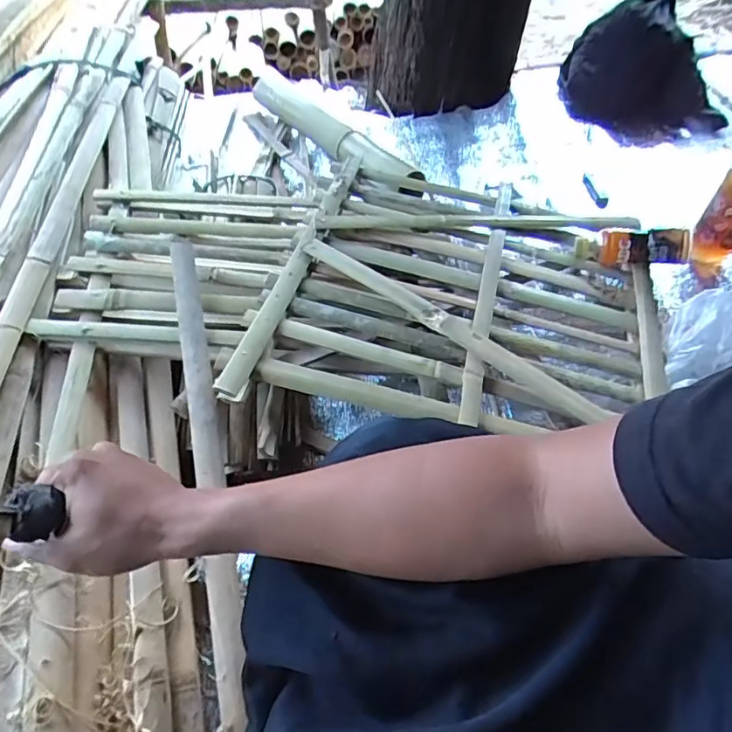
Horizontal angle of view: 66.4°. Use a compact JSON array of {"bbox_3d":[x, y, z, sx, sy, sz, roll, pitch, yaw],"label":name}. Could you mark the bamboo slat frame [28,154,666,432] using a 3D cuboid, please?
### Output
[{"bbox_3d":[-0.002,-0.120,0.742,0.740,0.057,0.450,7,50,-2],"label":"bamboo slat frame"}]

